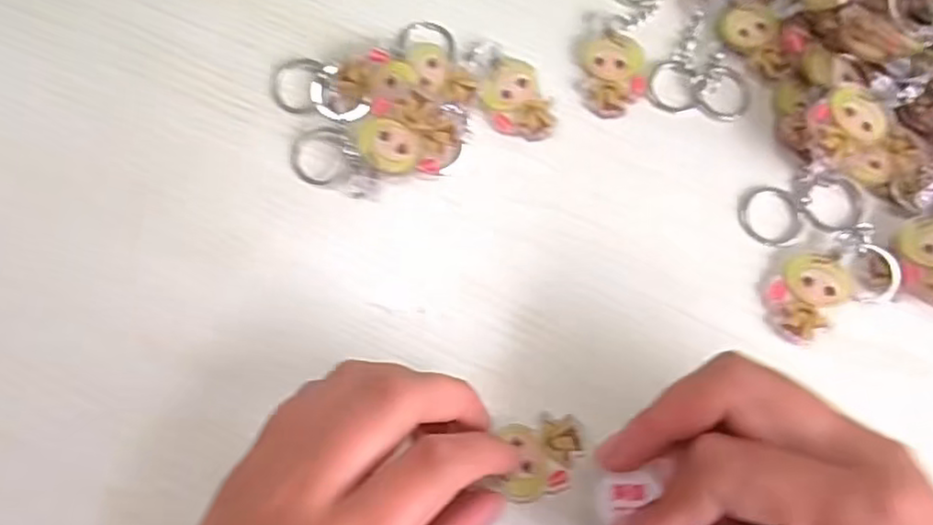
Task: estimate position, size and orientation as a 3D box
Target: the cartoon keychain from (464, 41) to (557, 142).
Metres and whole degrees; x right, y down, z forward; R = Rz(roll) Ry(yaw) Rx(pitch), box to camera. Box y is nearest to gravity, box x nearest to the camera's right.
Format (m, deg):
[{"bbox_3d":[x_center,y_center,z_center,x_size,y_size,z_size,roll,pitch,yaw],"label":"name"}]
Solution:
[{"bbox_3d":[0.019,-0.076,0.293,0.026,0.004,0.051,-25,76,-9],"label":"cartoon keychain"}]

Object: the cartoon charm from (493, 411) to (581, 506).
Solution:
[{"bbox_3d":[0.029,0.073,0.250,0.028,0.004,0.029,-3,74,-3],"label":"cartoon charm"}]

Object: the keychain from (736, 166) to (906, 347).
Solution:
[{"bbox_3d":[0.144,-0.005,0.273,0.054,0.006,0.064,-12,74,-5],"label":"keychain"}]

